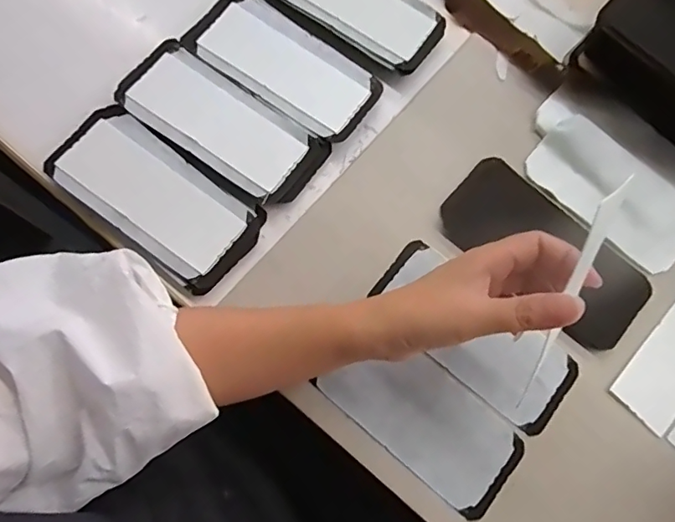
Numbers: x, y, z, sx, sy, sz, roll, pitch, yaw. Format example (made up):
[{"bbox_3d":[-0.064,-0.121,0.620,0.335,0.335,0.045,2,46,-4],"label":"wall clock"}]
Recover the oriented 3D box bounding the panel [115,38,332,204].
[{"bbox_3d":[-0.096,-0.114,0.424,0.172,0.022,0.074,34,77,6],"label":"panel"}]

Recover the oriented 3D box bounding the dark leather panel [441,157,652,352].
[{"bbox_3d":[0.171,-0.007,0.417,0.175,0.008,0.080,41,82,10],"label":"dark leather panel"}]

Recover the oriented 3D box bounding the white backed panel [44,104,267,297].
[{"bbox_3d":[-0.143,-0.053,0.395,0.164,0.011,0.080,38,78,7],"label":"white backed panel"}]

